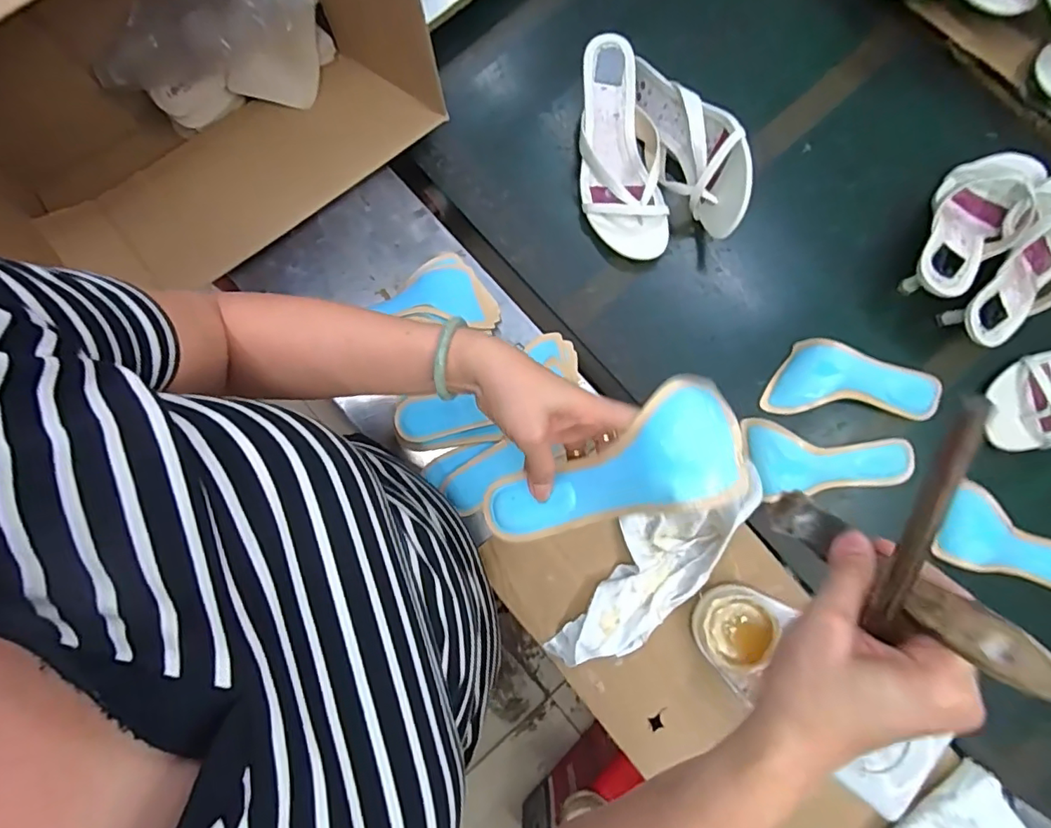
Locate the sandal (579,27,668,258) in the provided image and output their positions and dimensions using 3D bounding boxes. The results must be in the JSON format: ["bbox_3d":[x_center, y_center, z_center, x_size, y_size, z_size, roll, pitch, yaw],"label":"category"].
[{"bbox_3d":[0.112,-0.310,0.634,0.098,0.058,0.247,-5,81,0],"label":"sandal"}]

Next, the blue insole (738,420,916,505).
[{"bbox_3d":[0.342,0.044,0.596,0.185,0.018,0.090,-4,78,-2],"label":"blue insole"}]

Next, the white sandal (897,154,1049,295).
[{"bbox_3d":[0.519,-0.228,0.628,0.242,0.070,0.096,-44,83,-6],"label":"white sandal"}]

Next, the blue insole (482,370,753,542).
[{"bbox_3d":[0.052,0.044,0.375,0.184,0.041,0.077,-25,78,27],"label":"blue insole"}]

